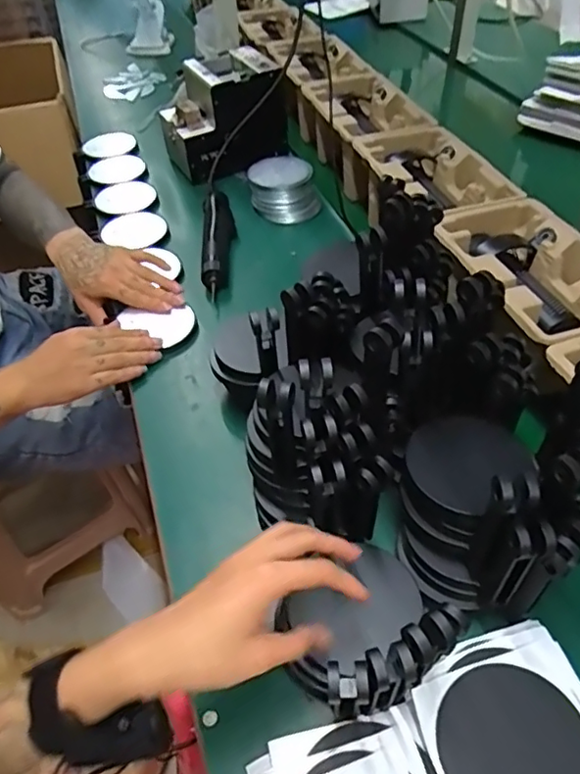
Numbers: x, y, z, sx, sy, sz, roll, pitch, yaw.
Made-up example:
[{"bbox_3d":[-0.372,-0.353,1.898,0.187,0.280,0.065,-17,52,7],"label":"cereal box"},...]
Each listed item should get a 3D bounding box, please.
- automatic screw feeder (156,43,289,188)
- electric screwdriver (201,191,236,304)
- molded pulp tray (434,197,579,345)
[{"bbox_3d":[-0.114,-0.457,0.959,0.187,0.150,0.131,-24,51,-21],"label":"automatic screw feeder"},{"bbox_3d":[-0.101,-0.208,0.809,0.044,0.039,0.229,-4,46,-4],"label":"electric screwdriver"},{"bbox_3d":[0.266,-0.122,0.622,0.154,0.049,0.231,-15,48,-14],"label":"molded pulp tray"}]

